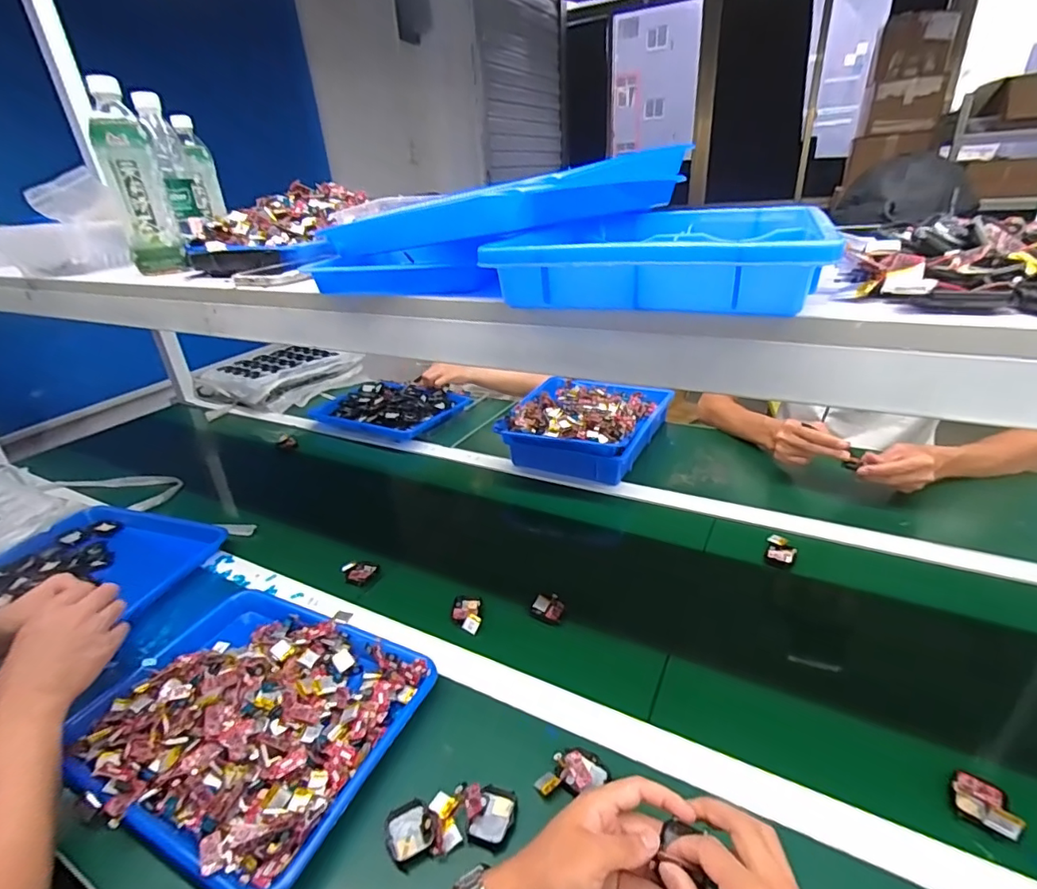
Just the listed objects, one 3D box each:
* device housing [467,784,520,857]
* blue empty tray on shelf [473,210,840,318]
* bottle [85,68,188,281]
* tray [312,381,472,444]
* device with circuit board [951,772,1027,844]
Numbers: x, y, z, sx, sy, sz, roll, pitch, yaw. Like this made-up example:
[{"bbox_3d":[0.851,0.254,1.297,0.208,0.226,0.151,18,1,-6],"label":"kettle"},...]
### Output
[{"bbox_3d":[-0.020,0.332,0.460,0.036,0.014,0.046,5,29,20],"label":"device housing"},{"bbox_3d":[0.128,-0.160,0.429,0.205,0.042,0.271,8,29,23],"label":"blue empty tray on shelf"},{"bbox_3d":[-0.483,-0.328,0.655,0.062,0.211,0.063,-19,30,-26],"label":"bottle"},{"bbox_3d":[-0.316,-0.096,1.286,0.324,0.041,0.243,10,31,28],"label":"tray"},{"bbox_3d":[0.396,0.304,0.440,0.044,0.015,0.045,19,36,39],"label":"device with circuit board"}]

